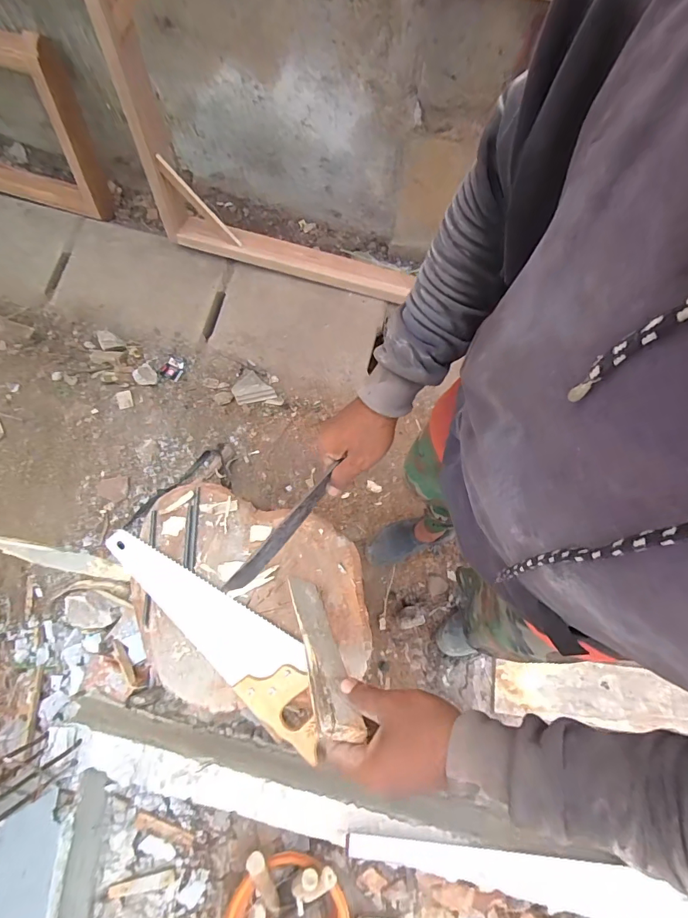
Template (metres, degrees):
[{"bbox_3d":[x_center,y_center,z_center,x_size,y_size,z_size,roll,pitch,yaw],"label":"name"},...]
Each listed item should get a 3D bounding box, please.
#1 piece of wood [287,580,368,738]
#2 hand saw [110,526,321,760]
[{"bbox_3d":[-0.036,0.225,0.558,0.040,0.338,0.030,-18,100,-9],"label":"piece of wood"},{"bbox_3d":[-0.198,0.260,0.696,0.457,0.025,0.108,41,78,8],"label":"hand saw"}]

